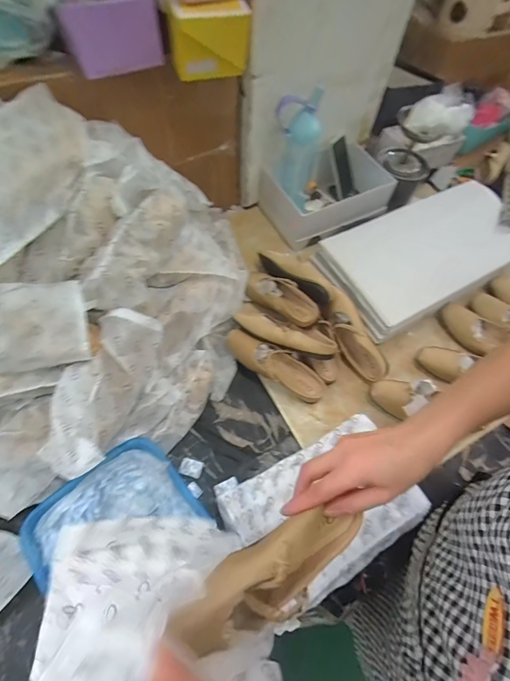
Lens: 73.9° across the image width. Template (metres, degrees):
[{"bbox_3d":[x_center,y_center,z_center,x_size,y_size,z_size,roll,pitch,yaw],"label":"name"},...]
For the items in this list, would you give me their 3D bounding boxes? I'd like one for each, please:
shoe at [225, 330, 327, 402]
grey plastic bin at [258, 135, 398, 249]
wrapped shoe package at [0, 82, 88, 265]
[{"bbox_3d":[0.041,0.049,0.725,0.244,0.057,0.077,31,64,13],"label":"shoe"},{"bbox_3d":[0.191,-0.394,0.910,0.295,0.139,0.198,-27,66,-17],"label":"grey plastic bin"},{"bbox_3d":[-0.344,-0.251,0.482,0.125,0.099,0.305,12,61,3],"label":"wrapped shoe package"}]

